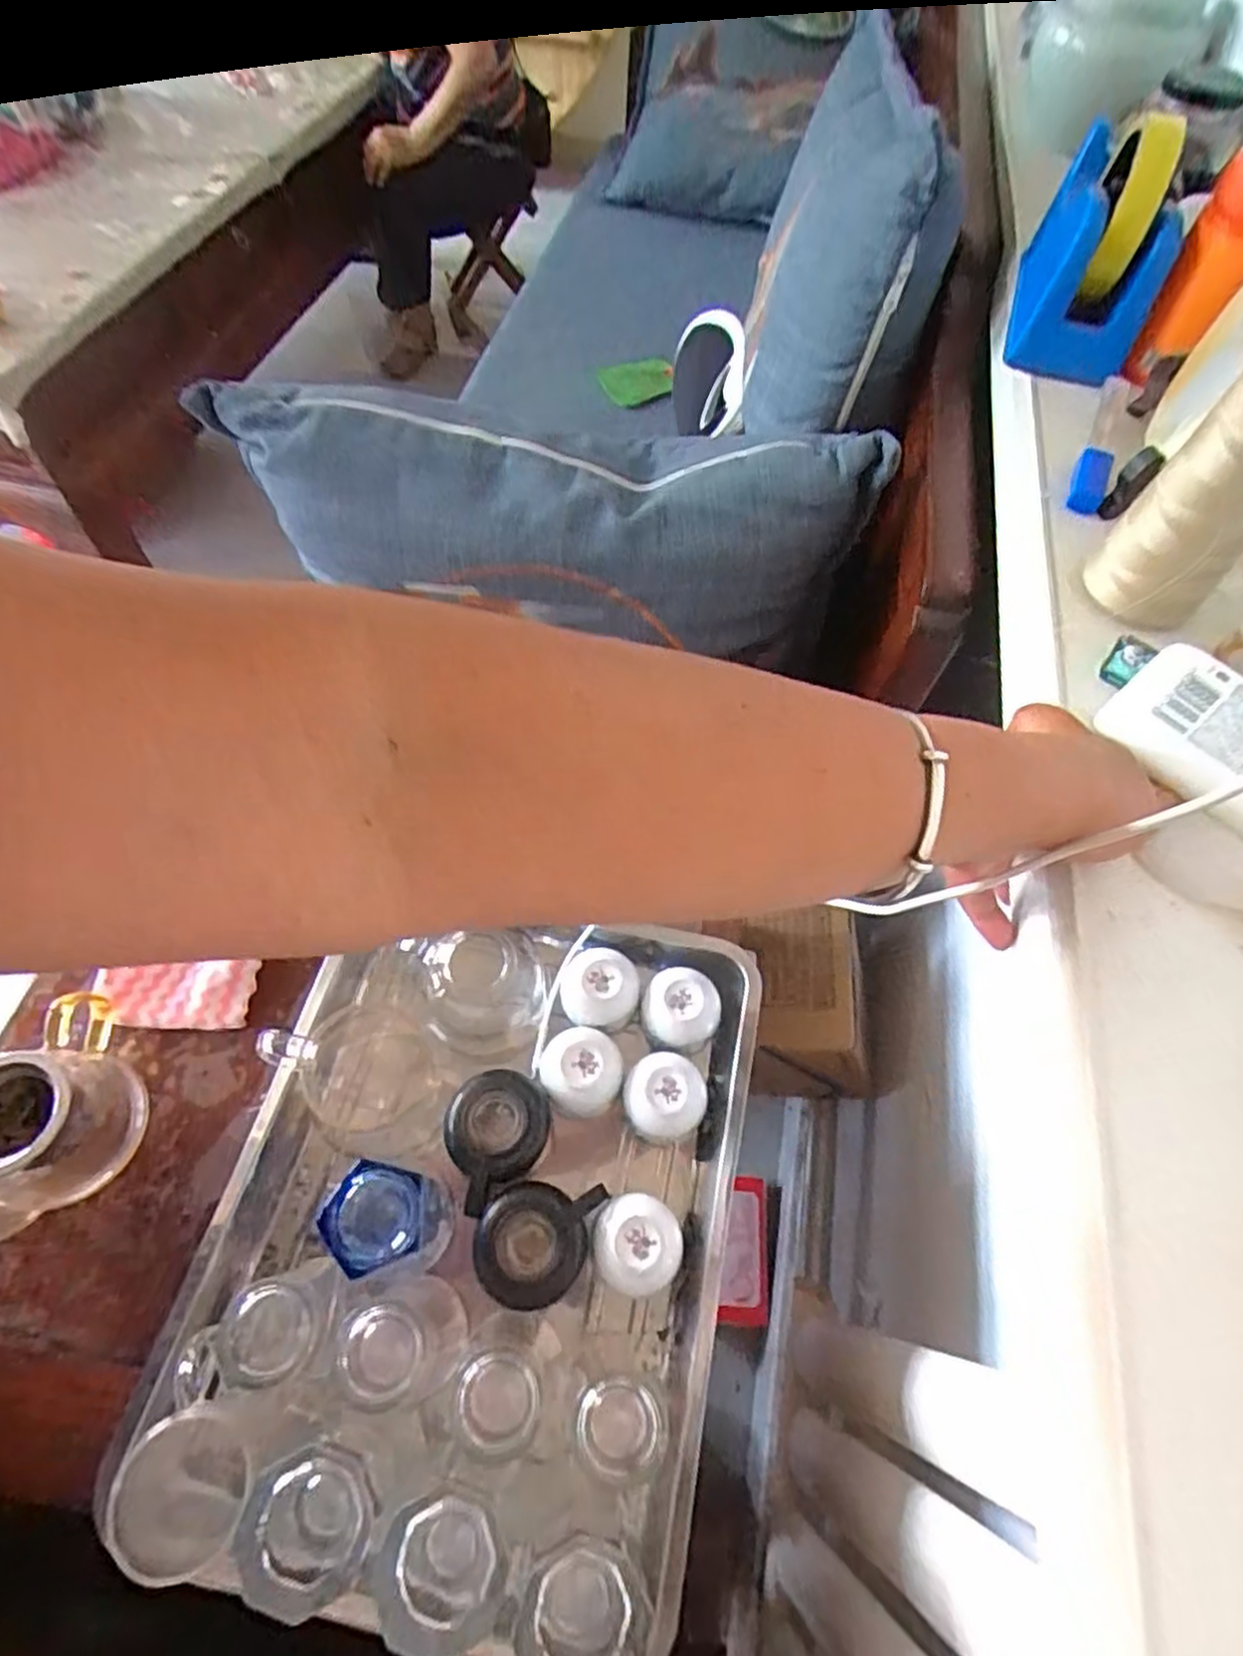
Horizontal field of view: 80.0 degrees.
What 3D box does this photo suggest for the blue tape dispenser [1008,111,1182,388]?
[{"bbox_3d":[0.315,-0.385,0.477,0.073,0.117,0.139,19,62,7],"label":"blue tape dispenser"}]

